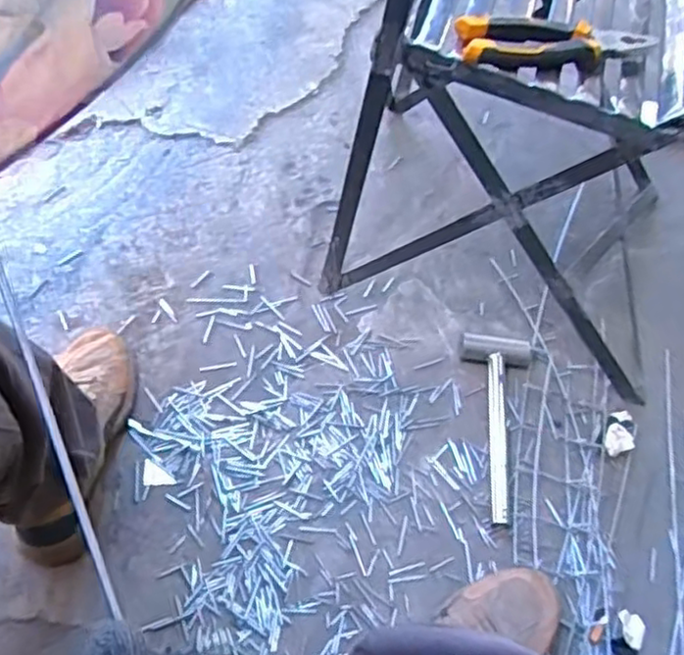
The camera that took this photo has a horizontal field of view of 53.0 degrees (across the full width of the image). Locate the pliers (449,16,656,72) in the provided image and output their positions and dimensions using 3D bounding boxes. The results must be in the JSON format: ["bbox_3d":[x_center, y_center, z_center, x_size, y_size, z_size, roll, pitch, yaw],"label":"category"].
[{"bbox_3d":[0.200,-0.270,0.645,0.183,0.025,0.053,-5,62,-10],"label":"pliers"}]

